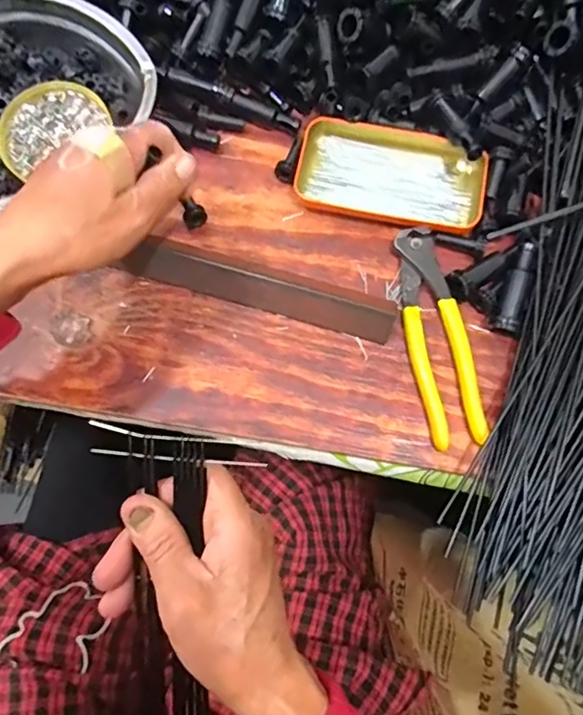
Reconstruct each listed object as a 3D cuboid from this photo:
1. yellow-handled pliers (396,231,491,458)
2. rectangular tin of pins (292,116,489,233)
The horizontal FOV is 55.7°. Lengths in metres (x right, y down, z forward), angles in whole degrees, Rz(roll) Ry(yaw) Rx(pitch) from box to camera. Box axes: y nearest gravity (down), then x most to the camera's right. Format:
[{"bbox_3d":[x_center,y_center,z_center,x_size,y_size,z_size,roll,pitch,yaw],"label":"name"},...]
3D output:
[{"bbox_3d":[0.104,-0.018,0.401,0.041,0.014,0.161,-10,74,-2],"label":"yellow-handled pliers"},{"bbox_3d":[0.077,-0.141,0.430,0.141,0.023,0.070,13,74,4],"label":"rectangular tin of pins"}]

